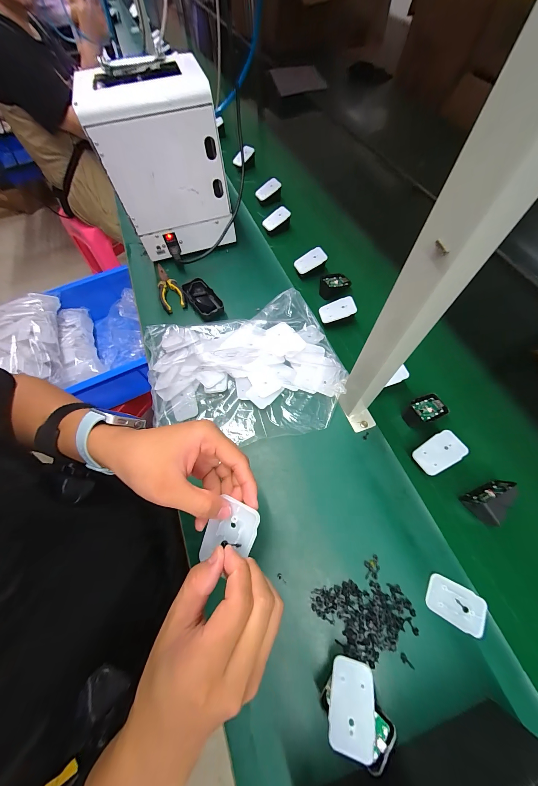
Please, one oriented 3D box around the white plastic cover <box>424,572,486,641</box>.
[{"bbox_3d":[0.238,0.268,0.329,0.066,0.004,0.044,26,69,14],"label":"white plastic cover"}]

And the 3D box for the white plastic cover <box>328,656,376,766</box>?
[{"bbox_3d":[0.087,0.331,0.274,0.044,0.004,0.070,-1,49,21],"label":"white plastic cover"}]

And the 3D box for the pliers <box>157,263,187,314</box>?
[{"bbox_3d":[-0.233,-0.239,0.593,0.052,0.025,0.147,-28,67,-10],"label":"pliers"}]

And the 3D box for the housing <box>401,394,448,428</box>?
[{"bbox_3d":[0.265,0.030,0.440,0.066,0.030,0.040,-20,66,-6],"label":"housing"}]

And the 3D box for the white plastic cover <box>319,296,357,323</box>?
[{"bbox_3d":[0.137,-0.167,0.521,0.068,0.006,0.041,-19,78,13],"label":"white plastic cover"}]

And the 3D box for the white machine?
[{"bbox_3d":[-0.202,-0.440,0.542,0.211,0.280,0.154,-16,66,-4],"label":"white machine"}]

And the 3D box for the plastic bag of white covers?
[{"bbox_3d":[-0.048,-0.041,0.468,0.335,0.044,0.259,-14,66,-4],"label":"plastic bag of white covers"}]

